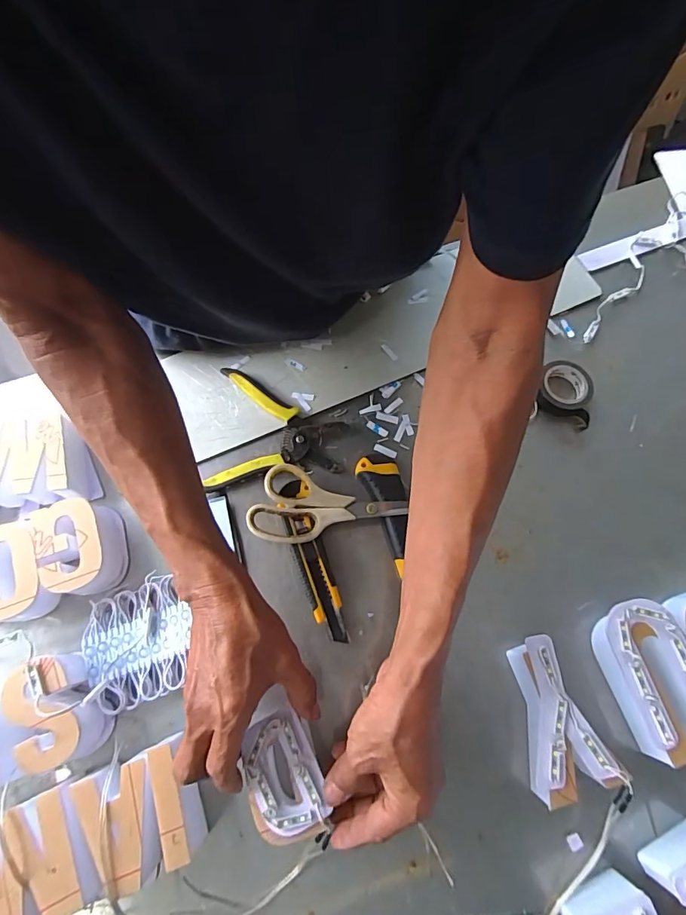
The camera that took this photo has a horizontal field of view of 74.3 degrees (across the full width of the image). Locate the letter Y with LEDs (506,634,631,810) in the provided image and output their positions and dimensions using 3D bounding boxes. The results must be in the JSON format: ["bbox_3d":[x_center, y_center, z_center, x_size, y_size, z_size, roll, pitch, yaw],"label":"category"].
[{"bbox_3d":[0.174,0.216,0.387,0.066,0.053,0.119,-15,72,-5],"label":"letter Y with LEDs"}]

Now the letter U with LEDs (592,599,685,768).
[{"bbox_3d":[0.271,0.187,0.396,0.073,0.042,0.123,-17,72,-6],"label":"letter U with LEDs"}]

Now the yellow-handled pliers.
[{"bbox_3d":[-0.070,-0.025,0.494,0.140,0.013,0.137,7,71,2],"label":"yellow-handled pliers"}]

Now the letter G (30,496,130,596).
[{"bbox_3d":[-0.250,0.084,0.430,0.063,0.039,0.085,-21,73,-7],"label":"letter G"}]

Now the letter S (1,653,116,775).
[{"bbox_3d":[-0.244,0.213,0.385,0.063,0.044,0.088,-24,73,-8],"label":"letter S"}]

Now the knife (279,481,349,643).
[{"bbox_3d":[-0.031,0.099,0.441,0.032,0.022,0.156,-16,72,-6],"label":"knife"}]

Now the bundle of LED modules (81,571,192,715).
[{"bbox_3d":[-0.188,0.169,0.413,0.092,0.024,0.099,-20,72,-7],"label":"bundle of LED modules"}]

